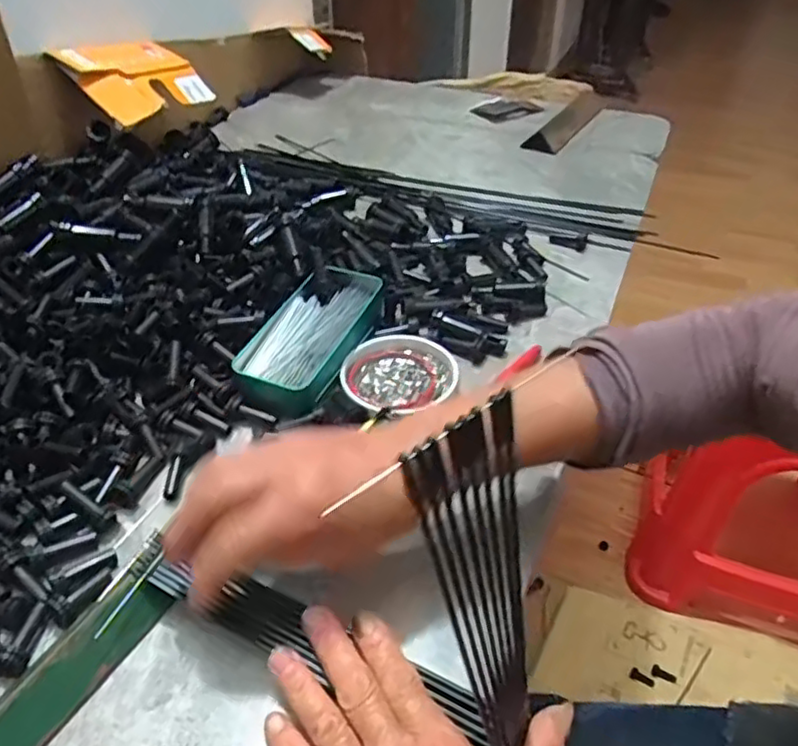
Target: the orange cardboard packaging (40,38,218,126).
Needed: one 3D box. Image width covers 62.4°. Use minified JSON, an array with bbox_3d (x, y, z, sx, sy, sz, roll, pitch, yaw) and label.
[{"bbox_3d":[-0.293,-0.335,0.742,0.108,0.018,0.153,39,39,-3],"label":"orange cardboard packaging"}]

